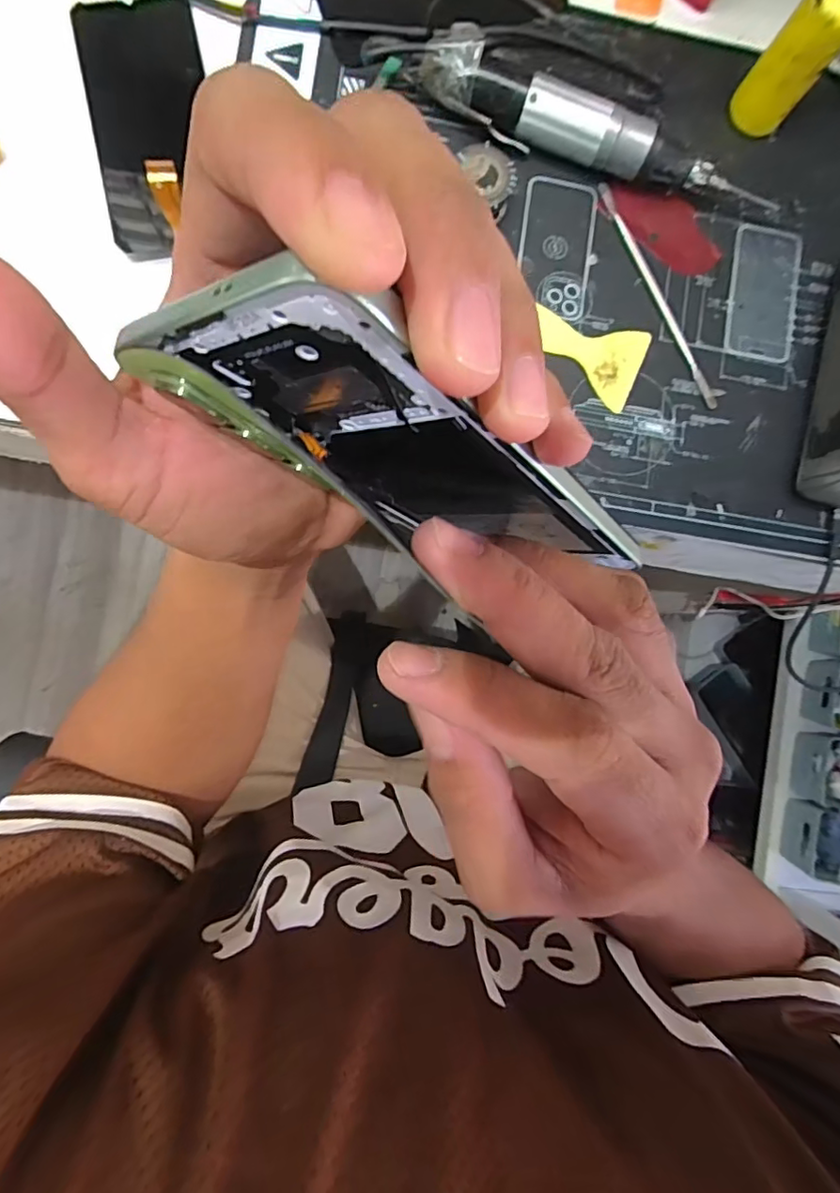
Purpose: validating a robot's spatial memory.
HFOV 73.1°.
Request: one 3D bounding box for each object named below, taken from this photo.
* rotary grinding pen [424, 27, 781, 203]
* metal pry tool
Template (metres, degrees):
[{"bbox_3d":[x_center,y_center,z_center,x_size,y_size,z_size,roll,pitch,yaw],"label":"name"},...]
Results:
[{"bbox_3d":[0.111,-0.283,0.346,0.222,0.033,0.032,17,87,-6],"label":"rotary grinding pen"},{"bbox_3d":[0.154,-0.193,0.364,0.010,0.004,0.157,-28,92,-6],"label":"metal pry tool"}]

